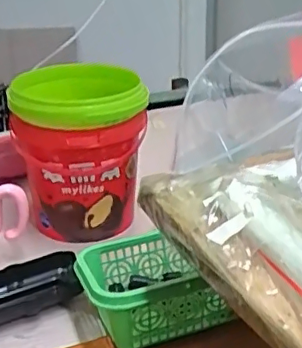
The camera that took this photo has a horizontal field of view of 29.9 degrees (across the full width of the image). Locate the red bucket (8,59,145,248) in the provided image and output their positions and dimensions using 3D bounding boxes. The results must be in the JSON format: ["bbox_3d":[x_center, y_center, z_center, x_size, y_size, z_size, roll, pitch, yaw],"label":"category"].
[{"bbox_3d":[-0.071,-0.022,0.579,0.125,0.149,0.126,-4,26,-7],"label":"red bucket"}]

